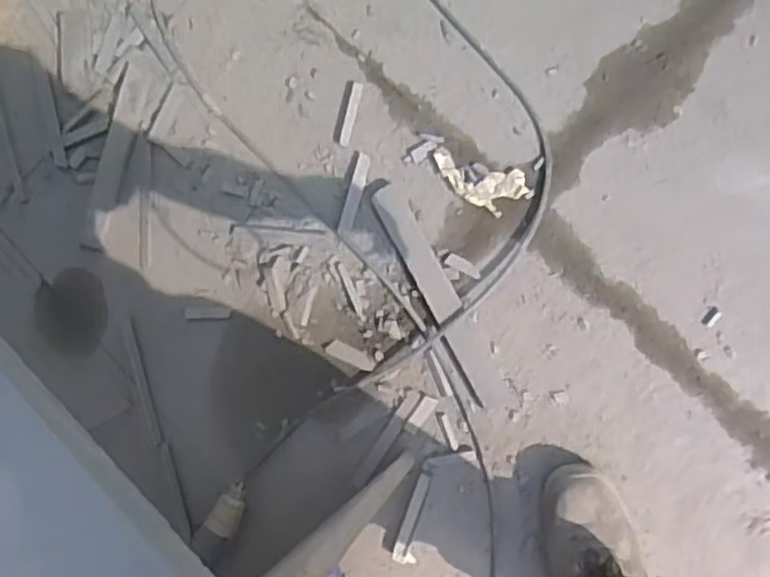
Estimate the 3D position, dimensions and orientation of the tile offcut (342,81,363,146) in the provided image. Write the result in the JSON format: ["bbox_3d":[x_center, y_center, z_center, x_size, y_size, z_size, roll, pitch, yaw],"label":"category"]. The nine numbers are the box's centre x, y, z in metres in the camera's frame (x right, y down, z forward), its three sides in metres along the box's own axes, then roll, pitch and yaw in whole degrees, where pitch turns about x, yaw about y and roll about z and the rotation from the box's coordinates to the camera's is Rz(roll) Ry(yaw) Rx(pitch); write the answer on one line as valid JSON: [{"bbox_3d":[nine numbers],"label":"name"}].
[{"bbox_3d":[-0.050,-0.257,1.081,0.015,0.005,0.093,14,91,10],"label":"tile offcut"}]

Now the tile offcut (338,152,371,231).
[{"bbox_3d":[-0.046,-0.139,1.076,0.020,0.005,0.120,17,92,10],"label":"tile offcut"}]

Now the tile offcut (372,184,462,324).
[{"bbox_3d":[0.045,-0.053,1.055,0.043,0.013,0.208,-29,84,8],"label":"tile offcut"}]

